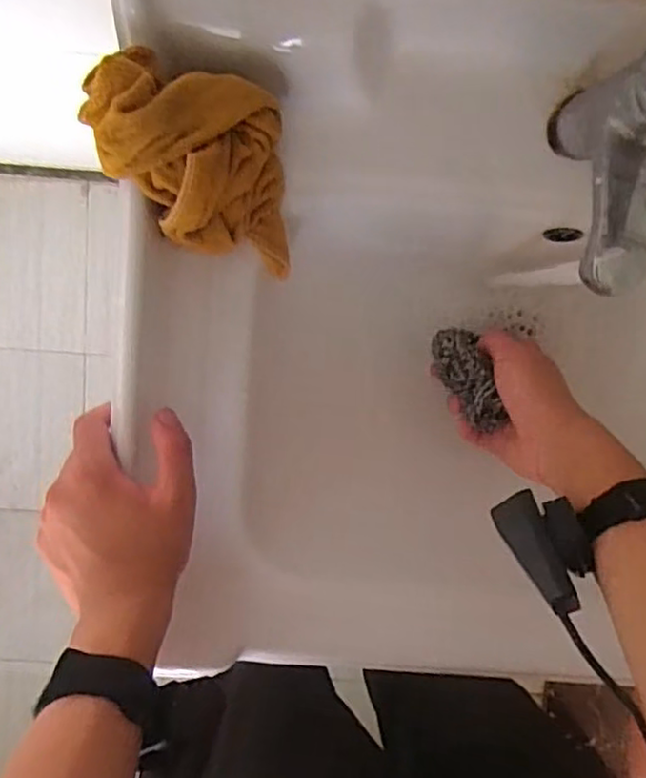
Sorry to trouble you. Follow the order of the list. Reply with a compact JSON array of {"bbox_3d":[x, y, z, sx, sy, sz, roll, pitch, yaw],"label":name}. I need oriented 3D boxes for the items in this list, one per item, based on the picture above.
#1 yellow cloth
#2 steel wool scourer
[{"bbox_3d":[-0.076,-0.140,0.409,0.129,0.086,0.097,18,97,-4],"label":"yellow cloth"},{"bbox_3d":[0.117,-0.010,0.517,0.039,0.029,0.084,-24,76,1],"label":"steel wool scourer"}]

